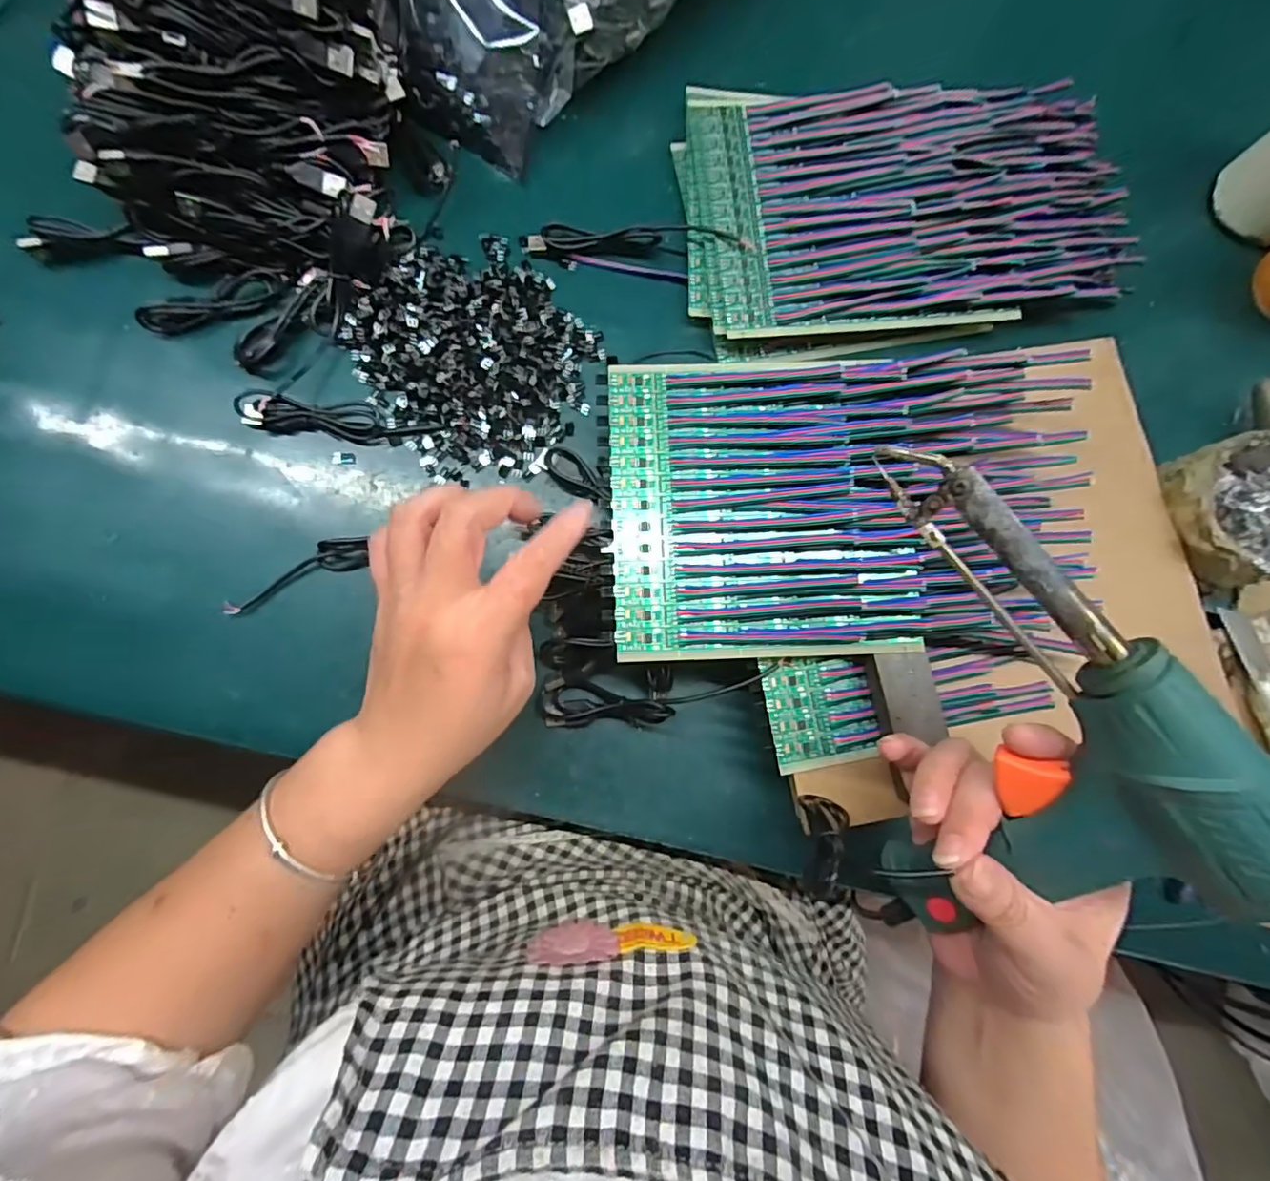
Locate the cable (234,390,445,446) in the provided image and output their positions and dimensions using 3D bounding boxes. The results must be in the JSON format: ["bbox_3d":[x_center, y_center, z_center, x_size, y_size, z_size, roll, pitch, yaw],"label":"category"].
[{"bbox_3d":[-0.181,-0.106,0.360,0.113,0.016,0.025,7,83,-1],"label":"cable"}]

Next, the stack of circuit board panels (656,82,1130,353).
[{"bbox_3d":[0.182,-0.251,0.389,0.294,0.027,0.169,-4,84,-2],"label":"stack of circuit board panels"}]

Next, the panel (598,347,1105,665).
[{"bbox_3d":[0.111,-0.049,0.314,0.245,0.025,0.162,-2,84,-2],"label":"panel"}]

